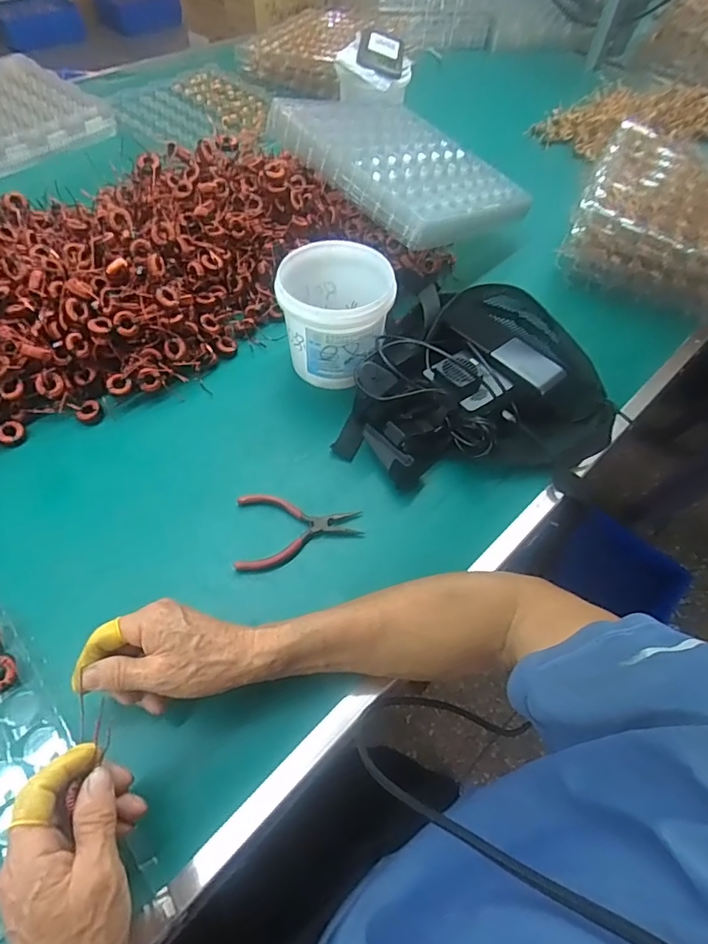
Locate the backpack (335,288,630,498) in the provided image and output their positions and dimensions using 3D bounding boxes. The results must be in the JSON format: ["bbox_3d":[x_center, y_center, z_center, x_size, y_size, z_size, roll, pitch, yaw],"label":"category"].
[{"bbox_3d":[0.158,-0.107,0.582,0.284,0.084,0.294,17,57,7],"label":"backpack"}]

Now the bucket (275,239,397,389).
[{"bbox_3d":[-0.020,-0.179,0.601,0.118,0.116,0.123,2,56,-3],"label":"bucket"}]

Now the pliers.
[{"bbox_3d":[-0.055,0.057,0.505,0.120,0.013,0.076,-3,57,-6],"label":"pliers"}]

